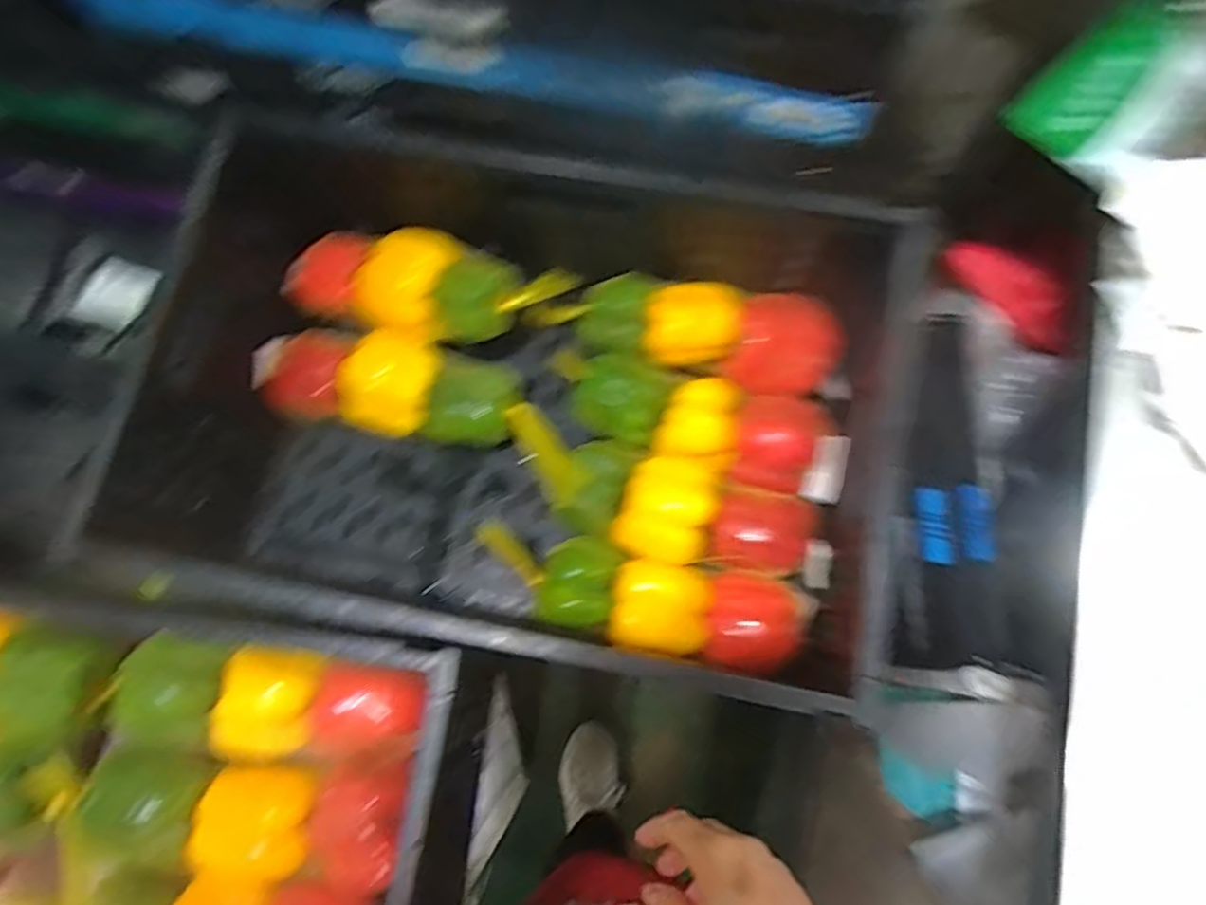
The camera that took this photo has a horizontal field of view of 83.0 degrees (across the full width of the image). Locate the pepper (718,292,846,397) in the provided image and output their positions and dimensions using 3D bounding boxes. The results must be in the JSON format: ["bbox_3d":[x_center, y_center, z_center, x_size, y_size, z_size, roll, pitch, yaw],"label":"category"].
[{"bbox_3d":[0.177,-0.101,0.657,0.097,0.069,0.080,18,78,5],"label":"pepper"}]

